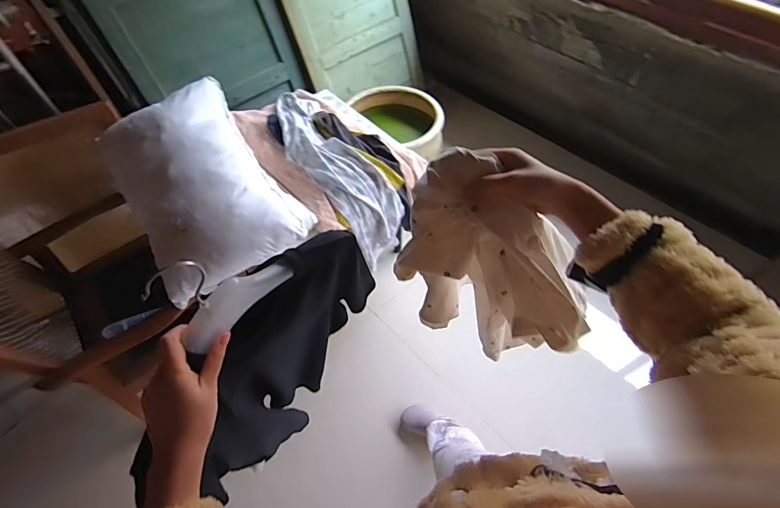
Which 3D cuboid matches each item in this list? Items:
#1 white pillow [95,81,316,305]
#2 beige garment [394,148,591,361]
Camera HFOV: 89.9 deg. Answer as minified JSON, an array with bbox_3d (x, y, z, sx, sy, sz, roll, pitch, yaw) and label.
[{"bbox_3d":[-0.550,-0.228,1.126,0.439,0.151,0.630,-30,60,-17],"label":"white pillow"},{"bbox_3d":[0.142,0.048,0.585,0.246,0.373,0.121,28,61,19],"label":"beige garment"}]

